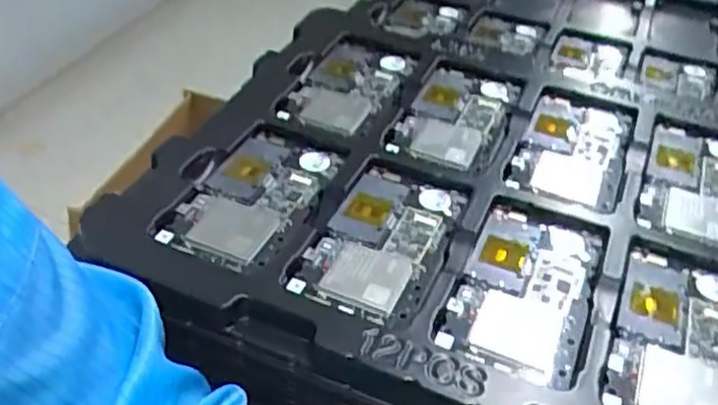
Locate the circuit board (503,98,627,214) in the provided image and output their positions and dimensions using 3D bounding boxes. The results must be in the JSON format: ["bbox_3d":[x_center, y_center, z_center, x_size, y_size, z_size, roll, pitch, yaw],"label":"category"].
[{"bbox_3d":[0.149,-0.038,0.489,0.068,0.011,0.127,19,43,13],"label":"circuit board"}]

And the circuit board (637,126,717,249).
[{"bbox_3d":[0.224,-0.014,0.469,0.060,0.005,0.125,21,44,15],"label":"circuit board"}]

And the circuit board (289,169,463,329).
[{"bbox_3d":[0.012,0.022,0.408,0.065,0.008,0.122,21,44,15],"label":"circuit board"}]

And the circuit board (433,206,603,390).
[{"bbox_3d":[0.092,0.046,0.391,0.069,0.012,0.125,19,43,13],"label":"circuit board"}]

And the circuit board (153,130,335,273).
[{"bbox_3d":[-0.064,-0.005,0.426,0.064,0.010,0.118,21,44,15],"label":"circuit board"}]

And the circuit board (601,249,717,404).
[{"bbox_3d":[0.168,0.072,0.366,0.065,0.008,0.127,20,44,14],"label":"circuit board"}]

